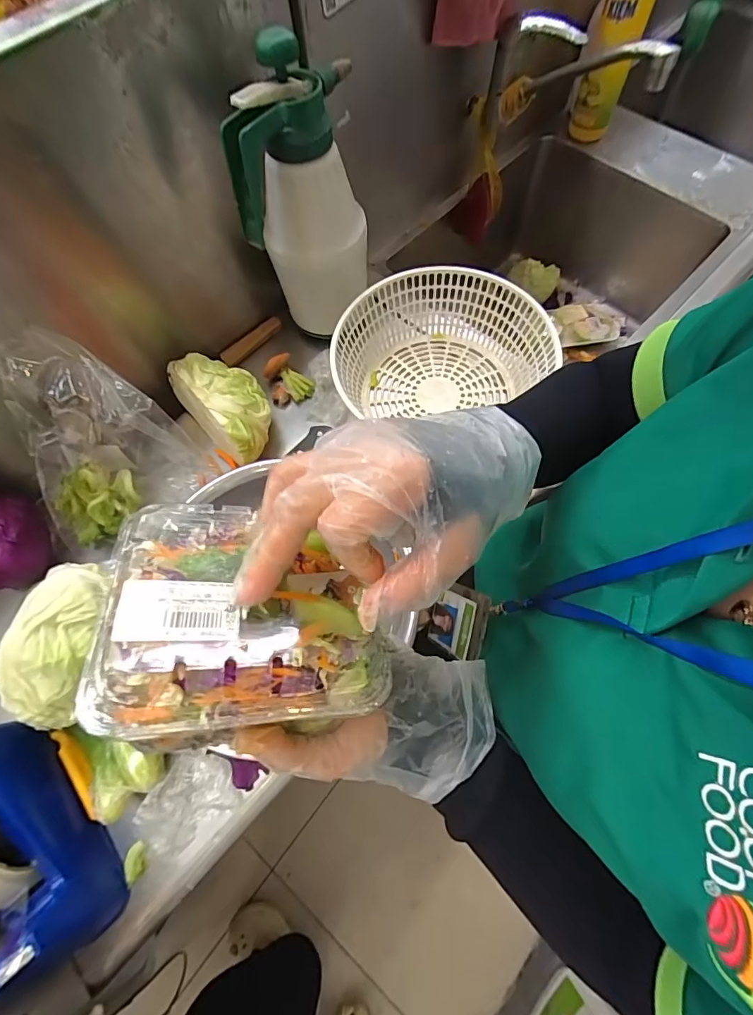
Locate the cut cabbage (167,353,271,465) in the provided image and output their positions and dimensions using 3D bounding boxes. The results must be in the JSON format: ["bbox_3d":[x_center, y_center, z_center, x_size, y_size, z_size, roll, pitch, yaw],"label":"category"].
[{"bbox_3d":[-0.182,-0.126,0.558,0.084,0.082,0.151,-42,73,-13],"label":"cut cabbage"}]

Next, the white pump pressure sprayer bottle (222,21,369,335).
[{"bbox_3d":[-0.078,-0.349,0.513,0.123,0.269,0.126,0,69,3],"label":"white pump pressure sprayer bottle"}]

